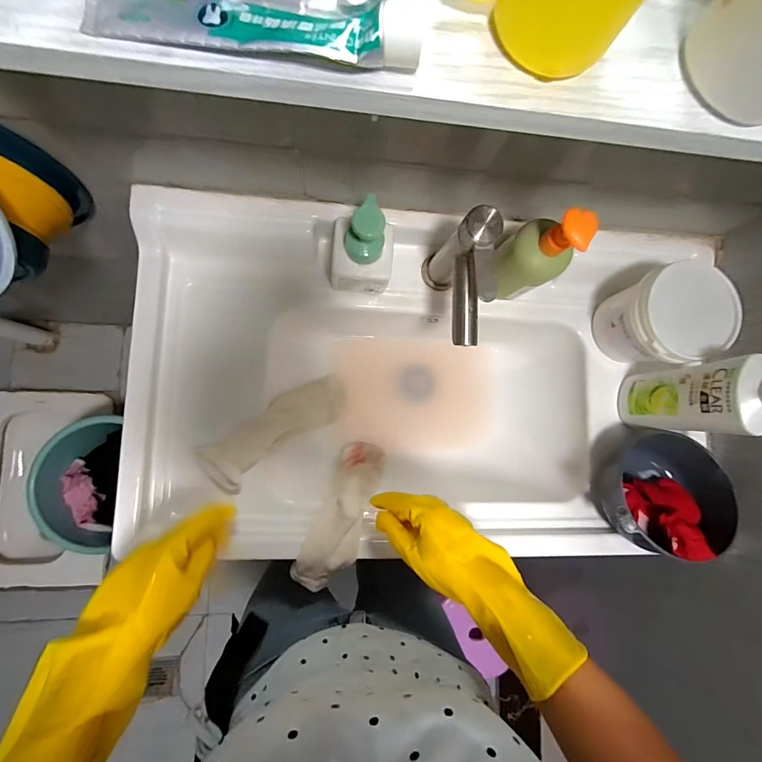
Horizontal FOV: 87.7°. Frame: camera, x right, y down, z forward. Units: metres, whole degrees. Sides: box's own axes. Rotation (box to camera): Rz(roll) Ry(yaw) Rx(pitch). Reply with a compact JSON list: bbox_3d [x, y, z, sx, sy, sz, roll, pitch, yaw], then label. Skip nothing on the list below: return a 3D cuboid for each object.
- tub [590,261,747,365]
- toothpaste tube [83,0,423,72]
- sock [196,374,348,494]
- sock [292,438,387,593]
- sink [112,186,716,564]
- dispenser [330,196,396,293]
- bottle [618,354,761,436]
[{"bbox_3d":[0.379,-0.082,0.551,0.112,0.136,0.118,1,84,-8],"label":"tub"},{"bbox_3d":[-0.062,-0.186,0.197,0.162,0.023,0.047,4,84,-7],"label":"toothpaste tube"},{"bbox_3d":[-0.134,0.061,0.579,0.249,0.042,0.070,-35,90,-44],"label":"sock"},{"bbox_3d":[-0.049,0.171,0.570,0.063,0.209,0.112,28,124,-4],"label":"sock"},{"bbox_3d":[0.058,0.008,0.601,0.761,0.193,0.442,3,84,-7],"label":"sink"},{"bbox_3d":[-0.025,-0.165,0.491,0.084,0.138,0.075,4,84,-7],"label":"dispenser"},{"bbox_3d":[0.393,0.018,0.474,0.047,0.245,0.085,-8,85,-8],"label":"bottle"}]

